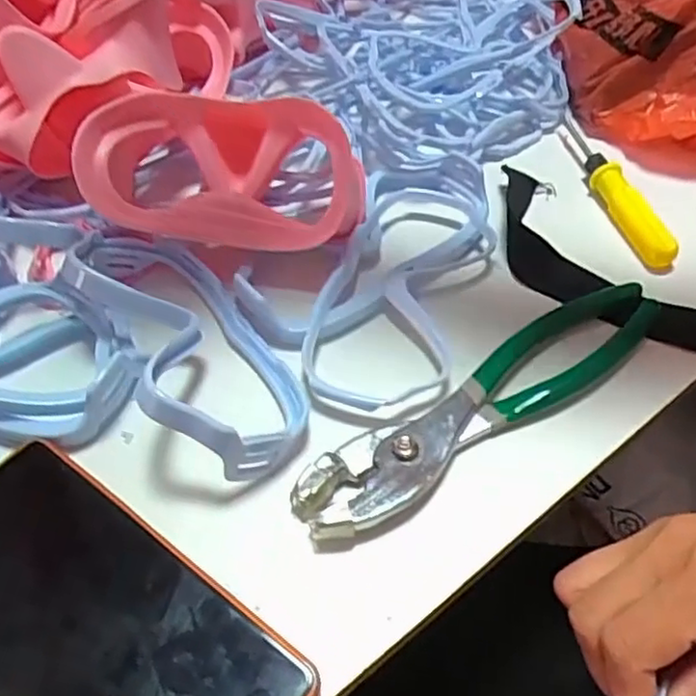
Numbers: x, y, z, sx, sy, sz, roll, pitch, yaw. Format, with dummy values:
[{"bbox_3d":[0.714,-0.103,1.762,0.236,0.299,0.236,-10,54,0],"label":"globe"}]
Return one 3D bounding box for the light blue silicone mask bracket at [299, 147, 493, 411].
[{"bbox_3d":[0.031,-0.041,0.352,0.076,0.014,0.173,11,53,10],"label":"light blue silicone mask bracket"}]

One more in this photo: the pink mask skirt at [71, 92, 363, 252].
[{"bbox_3d":[-0.064,-0.088,0.360,0.141,0.063,0.070,-1,52,2],"label":"pink mask skirt"}]

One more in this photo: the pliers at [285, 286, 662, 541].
[{"bbox_3d":[0.064,0.022,0.307,0.200,0.013,0.037,-30,57,-19],"label":"pliers"}]

